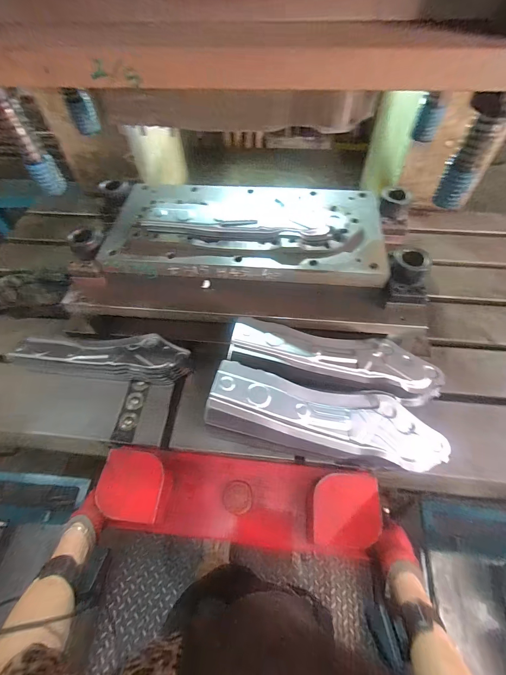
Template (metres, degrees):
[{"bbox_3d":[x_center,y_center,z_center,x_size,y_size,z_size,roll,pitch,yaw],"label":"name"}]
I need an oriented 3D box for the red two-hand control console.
[{"bbox_3d":[-0.027,0.309,0.595,0.499,0.085,0.149,5,58,4],"label":"red two-hand control console"}]

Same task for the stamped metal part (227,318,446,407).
[{"bbox_3d":[0.175,0.047,0.644,0.451,0.053,0.138,9,61,-4],"label":"stamped metal part"}]

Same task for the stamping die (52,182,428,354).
[{"bbox_3d":[-0.016,-0.191,0.777,0.762,0.228,0.358,4,58,5],"label":"stamping die"}]

